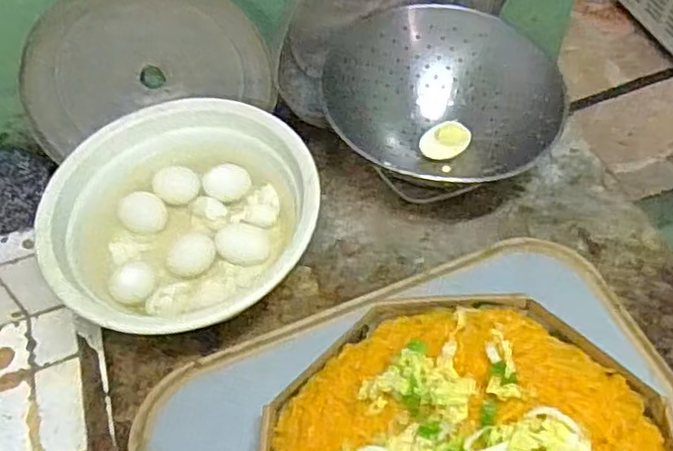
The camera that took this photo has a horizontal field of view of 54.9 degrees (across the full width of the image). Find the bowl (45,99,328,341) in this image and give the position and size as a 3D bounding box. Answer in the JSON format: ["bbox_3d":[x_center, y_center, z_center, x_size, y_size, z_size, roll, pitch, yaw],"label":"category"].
[{"bbox_3d":[-0.149,-0.013,0.630,0.243,0.080,0.258,-2,55,3],"label":"bowl"}]

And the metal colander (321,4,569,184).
[{"bbox_3d":[0.112,-0.124,0.671,0.204,0.093,0.222,-37,60,-19],"label":"metal colander"}]

